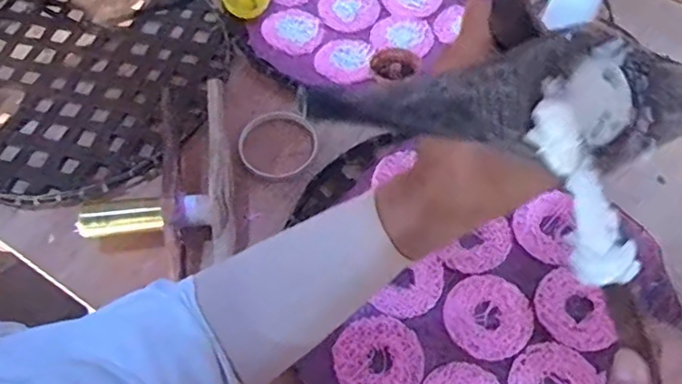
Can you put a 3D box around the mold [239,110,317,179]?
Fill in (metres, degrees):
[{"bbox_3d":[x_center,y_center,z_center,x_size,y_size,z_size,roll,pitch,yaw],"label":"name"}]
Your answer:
[{"bbox_3d":[-0.072,-0.058,0.665,0.088,0.014,0.093,-1,59,1],"label":"mold"}]

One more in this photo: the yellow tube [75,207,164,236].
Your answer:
[{"bbox_3d":[-0.216,0.028,0.571,0.081,0.018,0.017,-8,59,-4],"label":"yellow tube"}]

